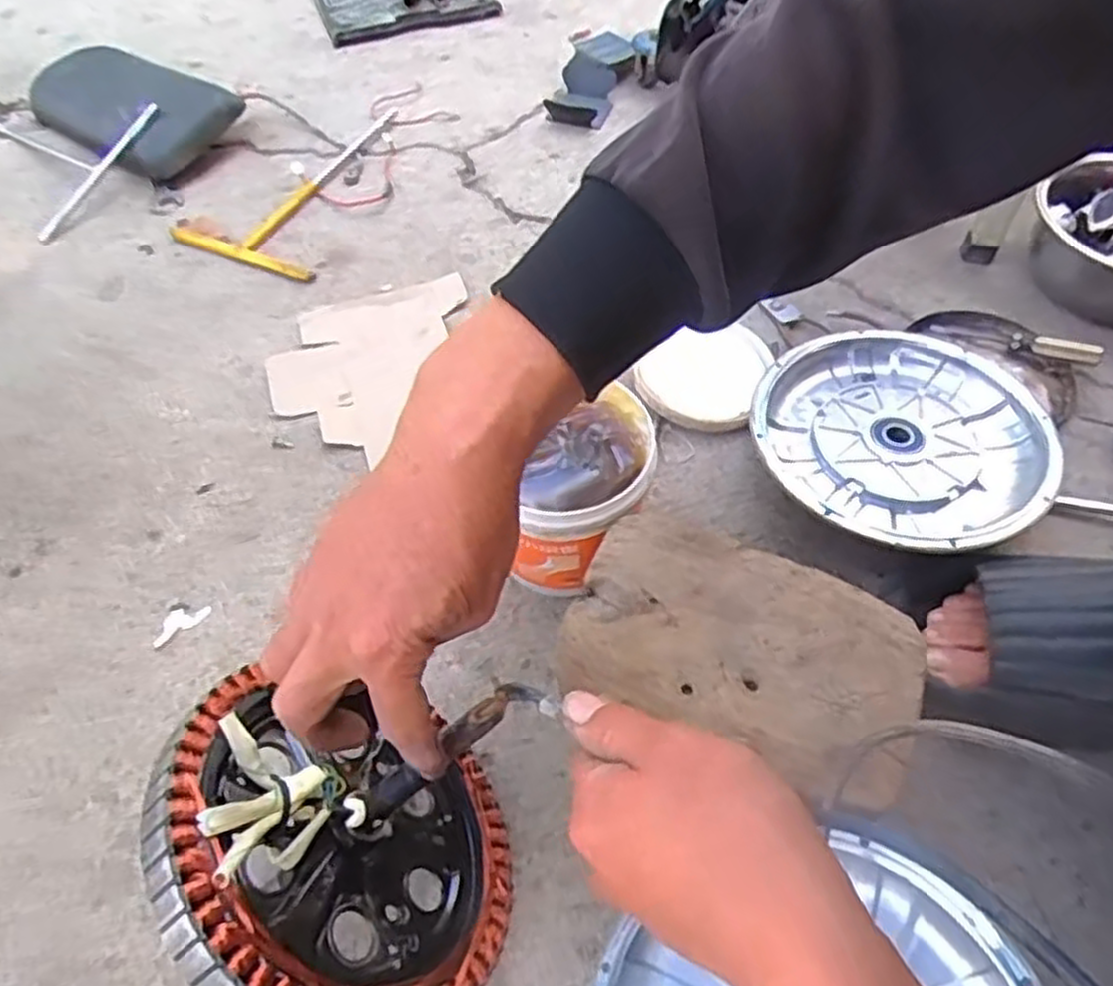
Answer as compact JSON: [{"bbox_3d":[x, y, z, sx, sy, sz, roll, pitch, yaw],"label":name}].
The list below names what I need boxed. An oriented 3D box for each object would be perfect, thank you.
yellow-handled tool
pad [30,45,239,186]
[{"bbox_3d":[-0.271,-0.348,0.861,0.164,0.011,0.293,18,57,14],"label":"yellow-handled tool"},{"bbox_3d":[-0.479,-0.435,0.890,0.227,0.072,0.153,36,61,21],"label":"pad"}]

